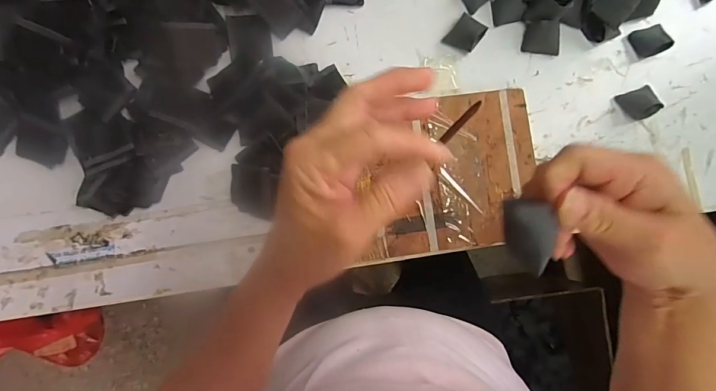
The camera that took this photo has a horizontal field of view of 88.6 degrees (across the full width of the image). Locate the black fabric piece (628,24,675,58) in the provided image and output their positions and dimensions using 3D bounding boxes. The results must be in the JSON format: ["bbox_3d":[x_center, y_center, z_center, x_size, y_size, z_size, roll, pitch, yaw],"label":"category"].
[{"bbox_3d":[0.358,-0.189,0.447,0.041,0.018,0.035,-20,87,-4],"label":"black fabric piece"}]

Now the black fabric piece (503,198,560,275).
[{"bbox_3d":[0.091,0.021,0.191,0.022,0.014,0.037,-5,86,-3],"label":"black fabric piece"}]

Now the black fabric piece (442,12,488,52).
[{"bbox_3d":[0.129,-0.193,0.439,0.035,0.012,0.044,38,85,1],"label":"black fabric piece"}]

